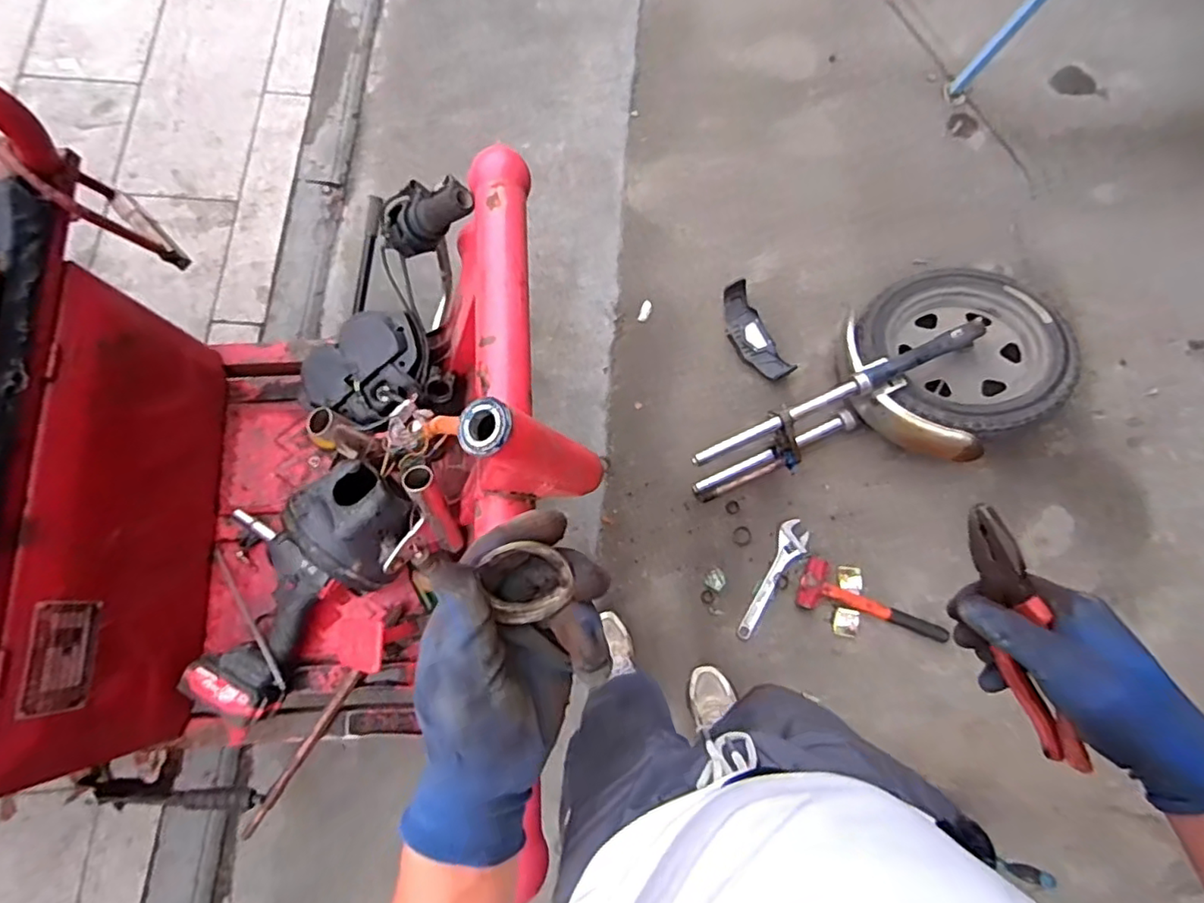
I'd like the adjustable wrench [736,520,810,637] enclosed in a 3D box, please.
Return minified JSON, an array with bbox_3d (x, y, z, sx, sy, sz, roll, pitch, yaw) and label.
[{"bbox_3d":[0.373,0.278,1.294,0.063,0.017,0.282,29,79,6],"label":"adjustable wrench"}]

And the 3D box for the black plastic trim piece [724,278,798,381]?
[{"bbox_3d":[0.353,-0.282,1.417,0.092,0.031,0.255,-26,79,-6],"label":"black plastic trim piece"}]

